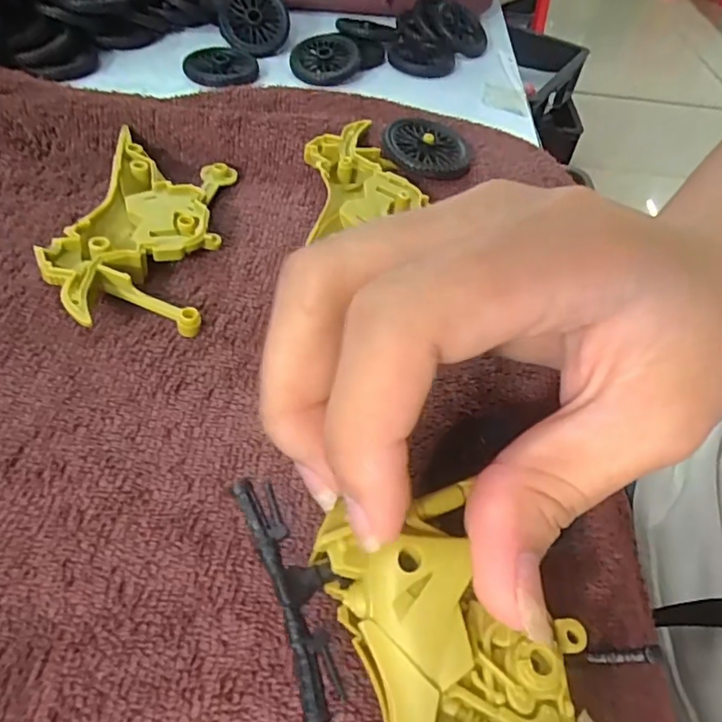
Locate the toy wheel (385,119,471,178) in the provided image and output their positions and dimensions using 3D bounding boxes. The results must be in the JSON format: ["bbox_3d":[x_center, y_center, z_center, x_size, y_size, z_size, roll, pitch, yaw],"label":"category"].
[{"bbox_3d":[0.029,-0.092,0.244,0.036,0.008,0.036,4,49,-4],"label":"toy wheel"}]

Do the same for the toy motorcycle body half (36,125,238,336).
[{"bbox_3d":[-0.076,-0.046,0.200,0.048,0.014,0.096,4,49,-4],"label":"toy motorcycle body half"}]

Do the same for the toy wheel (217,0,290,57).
[{"bbox_3d":[-0.060,-0.193,0.323,0.040,0.013,0.040,0,91,-11],"label":"toy wheel"}]

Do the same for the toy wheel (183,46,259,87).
[{"bbox_3d":[-0.075,-0.156,0.301,0.038,0.005,0.038,4,49,-4],"label":"toy wheel"}]

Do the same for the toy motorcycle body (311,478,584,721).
[{"bbox_3d":[0.024,0.062,0.102,0.042,0.013,0.080,-13,53,-16],"label":"toy motorcycle body"}]

